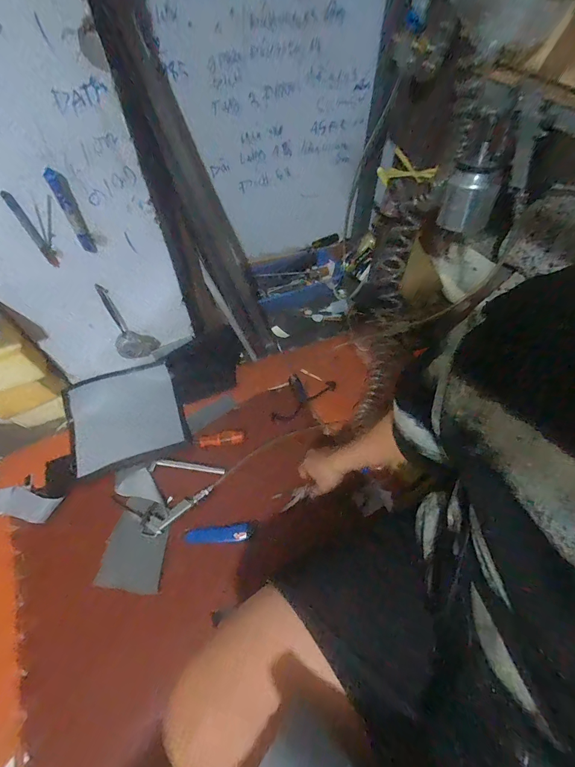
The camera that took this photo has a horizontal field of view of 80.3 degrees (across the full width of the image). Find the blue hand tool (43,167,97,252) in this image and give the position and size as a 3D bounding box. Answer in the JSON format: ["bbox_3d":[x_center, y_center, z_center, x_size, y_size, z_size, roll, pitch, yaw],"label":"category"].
[{"bbox_3d":[-0.362,-0.286,0.576,0.025,0.139,0.021,-22,58,-15],"label":"blue hand tool"}]

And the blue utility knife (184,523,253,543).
[{"bbox_3d":[-0.139,0.303,0.684,0.131,0.013,0.031,-4,55,-3],"label":"blue utility knife"}]

